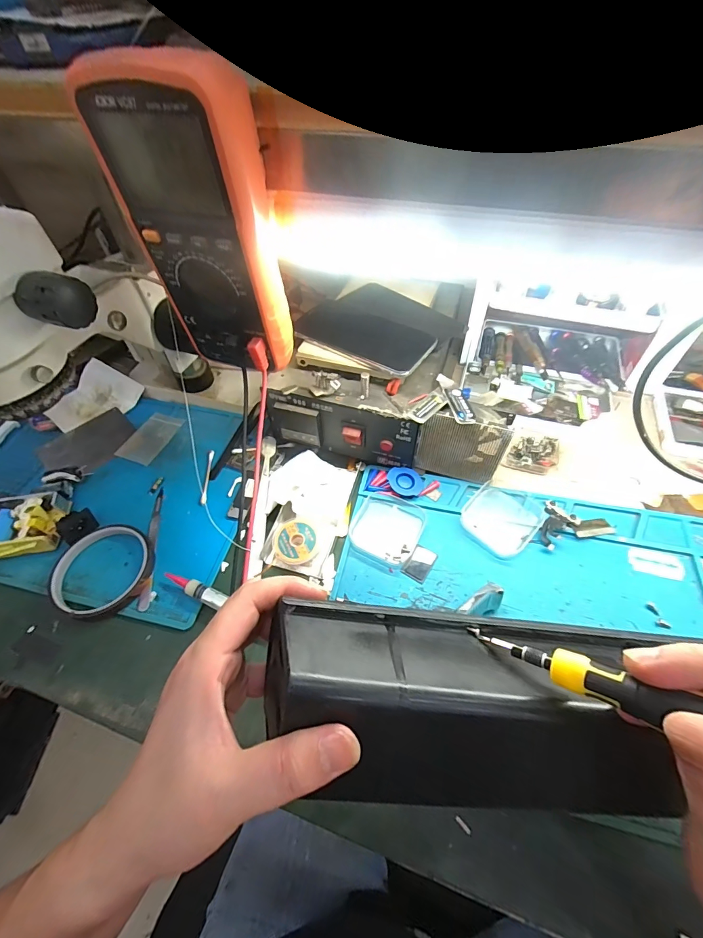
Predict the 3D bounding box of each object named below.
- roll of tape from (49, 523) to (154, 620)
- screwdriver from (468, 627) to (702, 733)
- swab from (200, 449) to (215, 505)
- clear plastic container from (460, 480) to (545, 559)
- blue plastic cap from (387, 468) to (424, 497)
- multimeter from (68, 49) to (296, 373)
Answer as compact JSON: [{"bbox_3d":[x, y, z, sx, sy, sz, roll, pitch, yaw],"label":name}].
[{"bbox_3d":[-0.228,0.089,0.349,0.082,0.015,0.093,-24,55,-16],"label":"roll of tape"},{"bbox_3d":[0.113,0.093,0.158,0.134,0.016,0.015,2,44,48],"label":"screwdriver"},{"bbox_3d":[-0.158,0.008,0.415,0.005,0.006,0.072,-6,53,-1],"label":"swab"},{"bbox_3d":[0.147,0.045,0.364,0.063,0.011,0.075,36,62,26],"label":"clear plastic container"},{"bbox_3d":[0.056,0.013,0.393,0.036,0.010,0.030,2,52,4],"label":"blue plastic cap"},{"bbox_3d":[-0.094,-0.146,0.250,0.088,0.170,0.042,14,54,13],"label":"multimeter"}]

